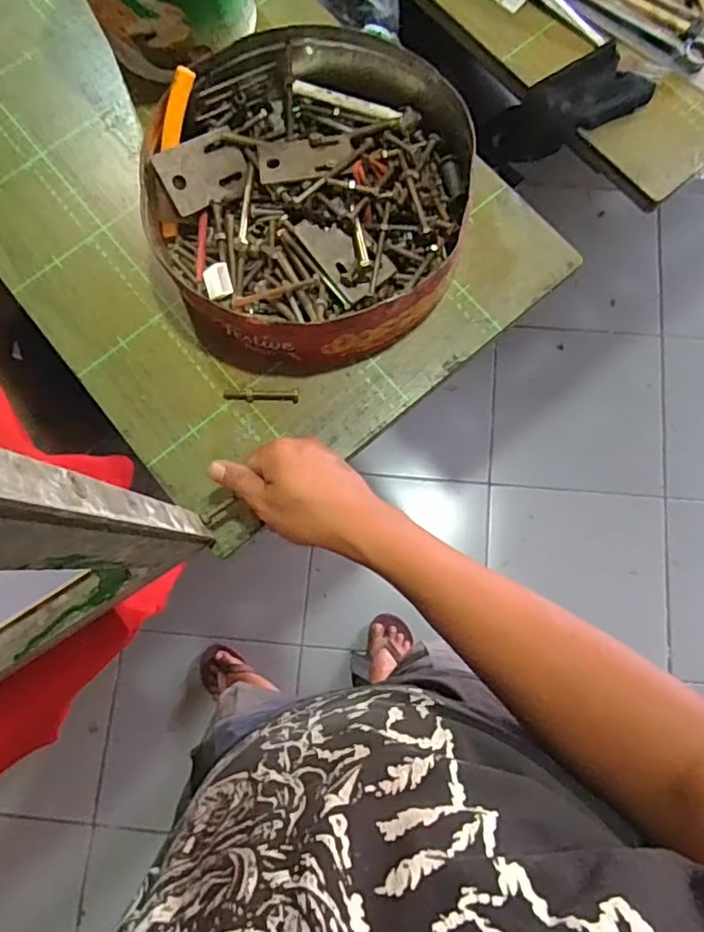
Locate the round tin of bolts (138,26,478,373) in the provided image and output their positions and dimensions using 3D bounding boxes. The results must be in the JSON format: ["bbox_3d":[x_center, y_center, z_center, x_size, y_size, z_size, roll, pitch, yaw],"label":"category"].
[{"bbox_3d":[-0.034,-0.224,0.506,0.258,0.070,0.271,0,78,1],"label":"round tin of bolts"}]

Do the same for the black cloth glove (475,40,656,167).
[{"bbox_3d":[0.200,-0.340,0.570,0.142,0.045,0.077,-12,76,34],"label":"black cloth glove"}]

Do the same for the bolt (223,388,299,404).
[{"bbox_3d":[-0.075,-0.058,0.502,0.062,0.008,0.010,1,78,2],"label":"bolt"}]

